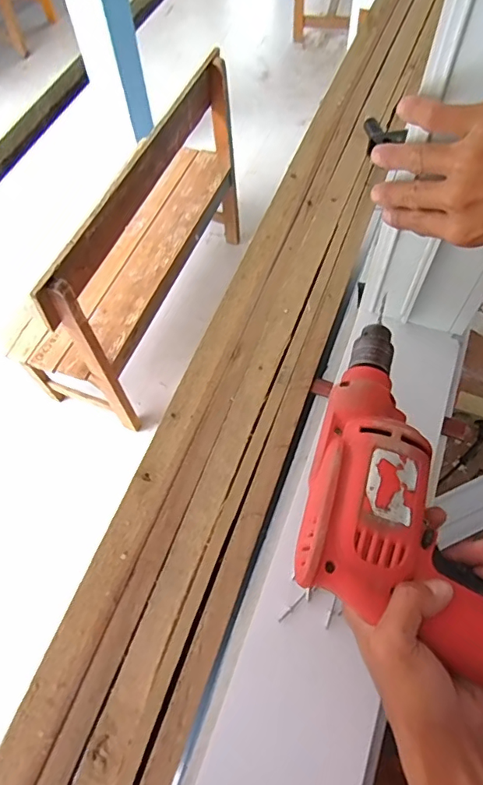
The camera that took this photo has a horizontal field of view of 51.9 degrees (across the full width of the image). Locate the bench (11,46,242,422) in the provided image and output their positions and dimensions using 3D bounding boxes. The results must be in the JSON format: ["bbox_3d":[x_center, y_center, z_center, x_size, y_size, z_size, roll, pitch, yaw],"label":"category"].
[{"bbox_3d":[-0.366,-0.527,1.682,0.339,0.673,1.062,18,64,12],"label":"bench"}]

